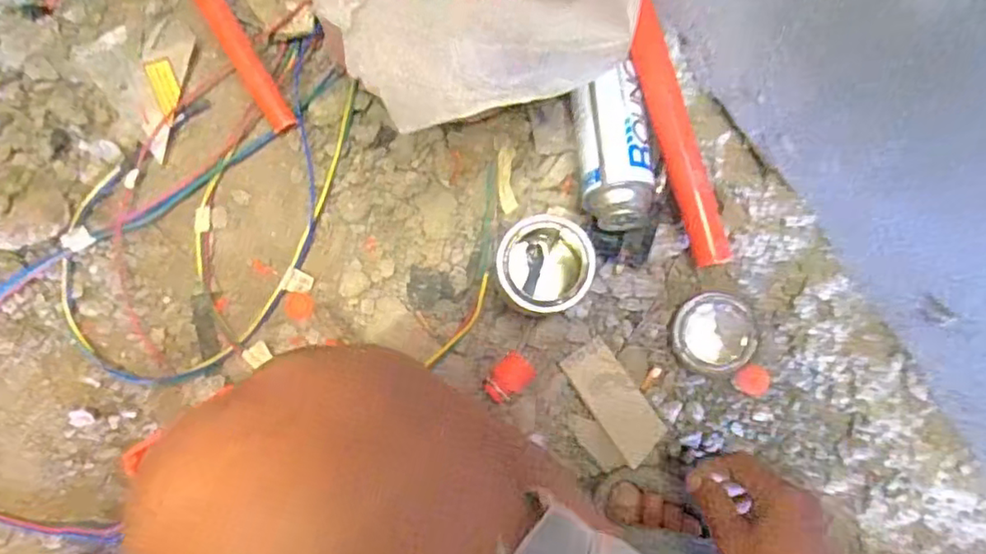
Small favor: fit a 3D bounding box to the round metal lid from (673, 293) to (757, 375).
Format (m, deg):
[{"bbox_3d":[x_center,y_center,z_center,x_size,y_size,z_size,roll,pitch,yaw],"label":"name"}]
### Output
[{"bbox_3d":[0.210,0.053,0.591,0.073,0.004,0.073,0,89,15],"label":"round metal lid"}]

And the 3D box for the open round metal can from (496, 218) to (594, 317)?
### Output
[{"bbox_3d":[0.044,-0.004,0.579,0.077,0.103,0.082,0,85,3],"label":"open round metal can"}]

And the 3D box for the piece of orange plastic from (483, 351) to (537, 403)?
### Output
[{"bbox_3d":[0.015,0.099,0.602,0.034,0.022,0.048,40,82,7],"label":"piece of orange plastic"}]

